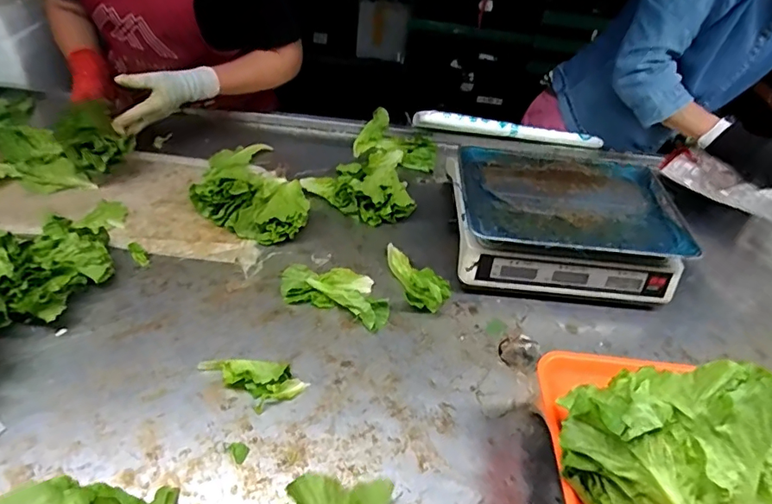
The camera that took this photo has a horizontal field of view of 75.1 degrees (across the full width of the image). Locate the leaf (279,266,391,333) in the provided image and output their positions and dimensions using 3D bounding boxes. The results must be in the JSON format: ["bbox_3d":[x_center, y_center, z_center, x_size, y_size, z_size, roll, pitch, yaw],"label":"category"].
[{"bbox_3d":[-0.070,0.049,0.706,0.161,0.033,0.084,17,44,10],"label":"leaf"}]

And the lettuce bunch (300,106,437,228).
[{"bbox_3d":[-0.001,-0.163,0.930,0.188,0.059,0.288,22,45,14],"label":"lettuce bunch"}]

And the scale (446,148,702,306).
[{"bbox_3d":[0.274,-0.044,0.801,0.333,0.111,0.241,6,43,-2],"label":"scale"}]

